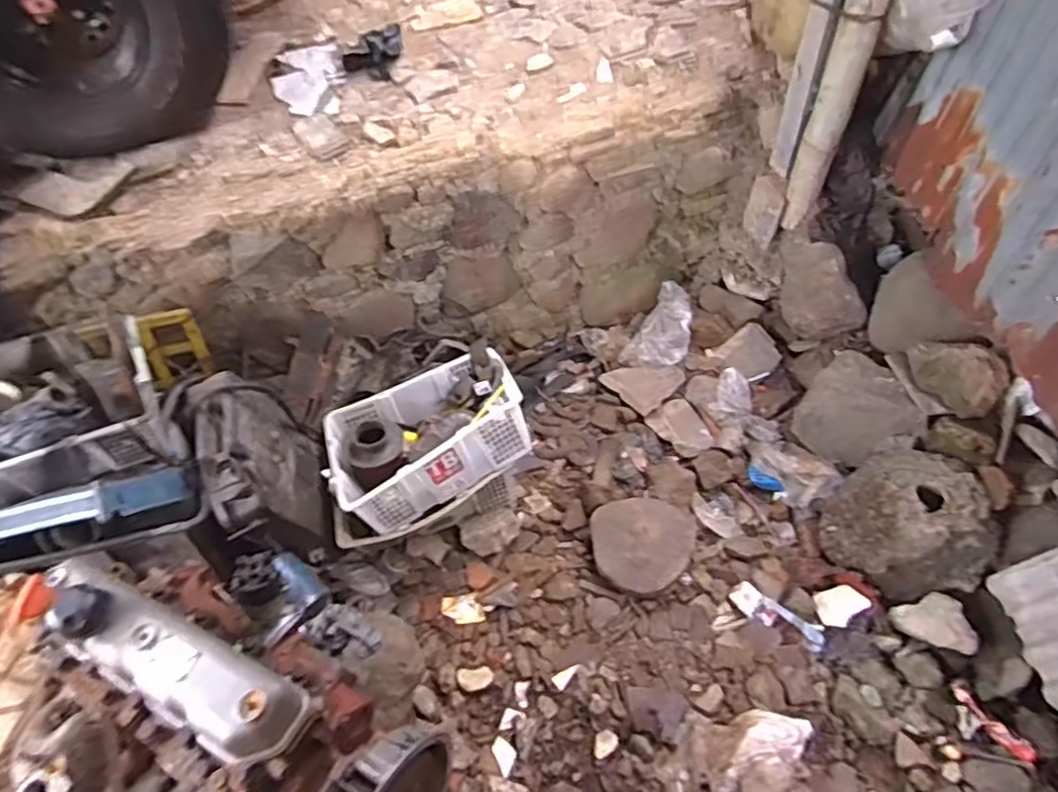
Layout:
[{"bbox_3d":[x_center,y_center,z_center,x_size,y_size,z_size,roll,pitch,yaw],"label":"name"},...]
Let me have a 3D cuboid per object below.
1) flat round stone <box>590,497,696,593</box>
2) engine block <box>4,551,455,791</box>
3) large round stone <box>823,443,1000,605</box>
[{"bbox_3d":[0.282,0.378,1.675,0.257,0.065,0.223,9,75,14],"label":"flat round stone"},{"bbox_3d":[-0.483,0.584,1.111,0.572,0.625,0.363,18,56,18],"label":"engine block"},{"bbox_3d":[0.881,0.294,1.531,0.282,0.225,0.333,-27,54,-15],"label":"large round stone"}]

